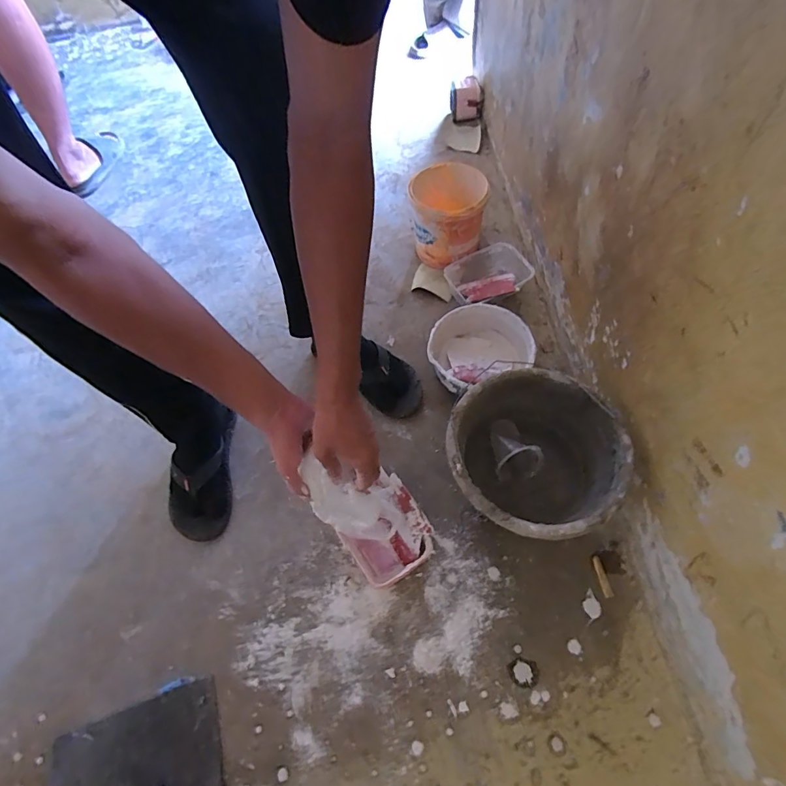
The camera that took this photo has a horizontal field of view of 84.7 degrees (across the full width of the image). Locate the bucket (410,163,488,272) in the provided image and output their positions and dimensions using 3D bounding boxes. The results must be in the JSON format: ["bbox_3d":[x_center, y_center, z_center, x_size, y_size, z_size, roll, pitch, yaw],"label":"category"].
[{"bbox_3d":[0.121,-0.387,0.953,0.150,0.152,0.154,-1,59,2],"label":"bucket"}]

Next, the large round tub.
[{"bbox_3d":[0.204,0.112,0.674,0.236,0.177,0.236,-2,62,3],"label":"large round tub"}]

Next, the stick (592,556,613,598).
[{"bbox_3d":[0.323,0.286,0.670,0.013,0.013,0.059,-10,62,-1],"label":"stick"}]

